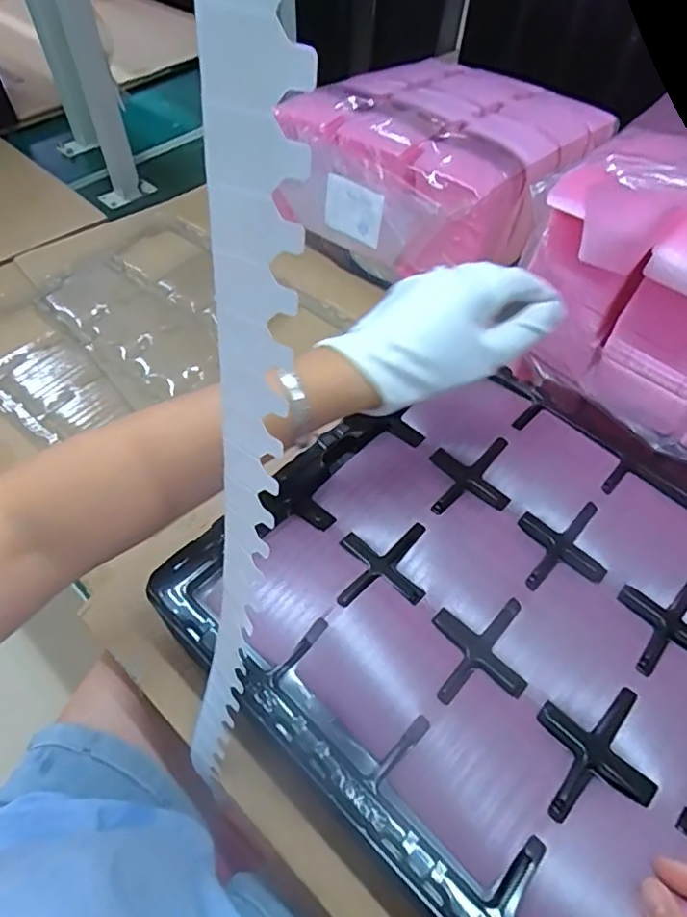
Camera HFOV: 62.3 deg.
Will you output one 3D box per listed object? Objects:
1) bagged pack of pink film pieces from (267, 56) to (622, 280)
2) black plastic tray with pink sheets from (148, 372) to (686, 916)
[{"bbox_3d":[0.118,-0.361,0.686,0.260,0.135,0.300,38,63,20],"label":"bagged pack of pink film pieces"},{"bbox_3d":[0.124,0.097,0.373,0.374,0.027,0.332,39,63,20],"label":"black plastic tray with pink sheets"}]

